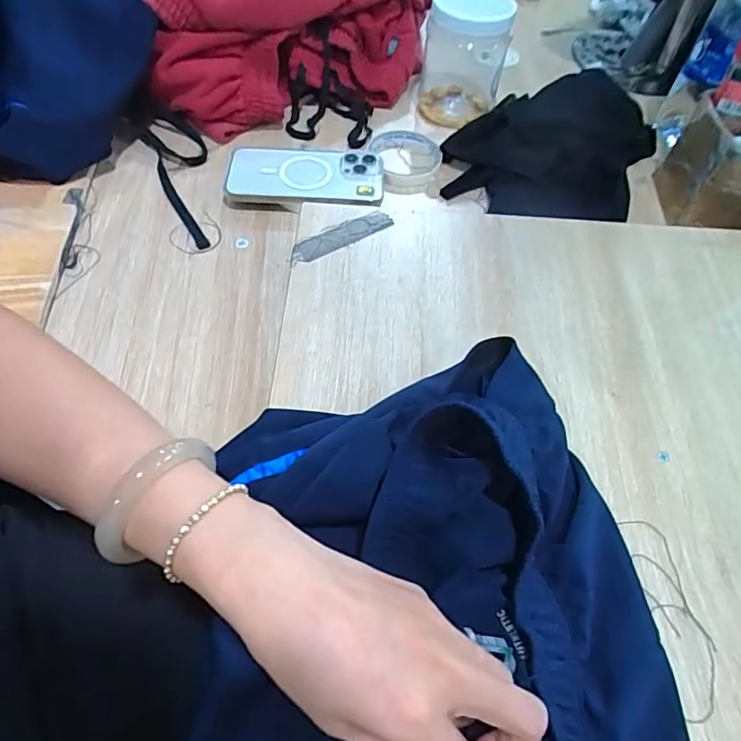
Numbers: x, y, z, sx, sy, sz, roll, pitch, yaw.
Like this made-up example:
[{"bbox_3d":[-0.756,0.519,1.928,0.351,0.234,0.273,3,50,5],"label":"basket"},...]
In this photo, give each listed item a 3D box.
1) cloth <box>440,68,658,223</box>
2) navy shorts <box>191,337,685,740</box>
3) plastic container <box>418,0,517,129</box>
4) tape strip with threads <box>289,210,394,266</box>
[{"bbox_3d":[0.199,-0.253,0.586,0.214,0.069,0.181,22,59,12],"label":"cloth"},{"bbox_3d":[0.041,0.188,0.240,0.244,0.065,0.460,-2,57,-3],"label":"navy shorts"},{"bbox_3d":[0.111,-0.370,0.625,0.093,0.126,0.097,7,57,2],"label":"plastic container"},{"bbox_3d":[-0.027,-0.121,0.480,0.102,0.004,0.024,-28,62,-19],"label":"tape strip with threads"}]

